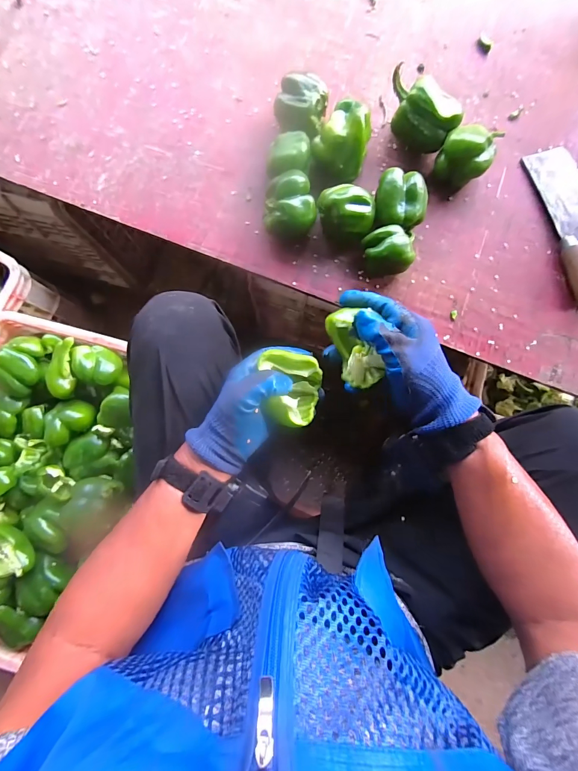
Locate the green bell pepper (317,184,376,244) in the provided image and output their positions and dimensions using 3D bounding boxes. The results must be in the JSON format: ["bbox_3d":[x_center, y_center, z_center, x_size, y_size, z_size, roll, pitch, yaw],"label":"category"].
[{"bbox_3d":[0.078,-0.236,0.471,0.076,0.063,0.061,35,84,5],"label":"green bell pepper"}]

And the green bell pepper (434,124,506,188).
[{"bbox_3d":[0.252,-0.327,0.485,0.073,0.065,0.060,17,83,3],"label":"green bell pepper"}]

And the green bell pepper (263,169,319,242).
[{"bbox_3d":[0.000,-0.237,0.464,0.067,0.072,0.070,0,83,0],"label":"green bell pepper"}]

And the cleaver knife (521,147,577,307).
[{"bbox_3d":[0.420,-0.237,0.482,0.083,0.033,0.241,-13,83,-1],"label":"cleaver knife"}]

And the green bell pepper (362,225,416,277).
[{"bbox_3d":[0.137,-0.190,0.466,0.070,0.056,0.064,9,83,1],"label":"green bell pepper"}]

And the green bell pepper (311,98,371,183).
[{"bbox_3d":[0.072,-0.335,0.476,0.072,0.084,0.073,0,83,0],"label":"green bell pepper"}]

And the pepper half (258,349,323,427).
[{"bbox_3d":[0.000,0.005,0.370,0.067,0.038,0.075,10,83,2],"label":"pepper half"}]

